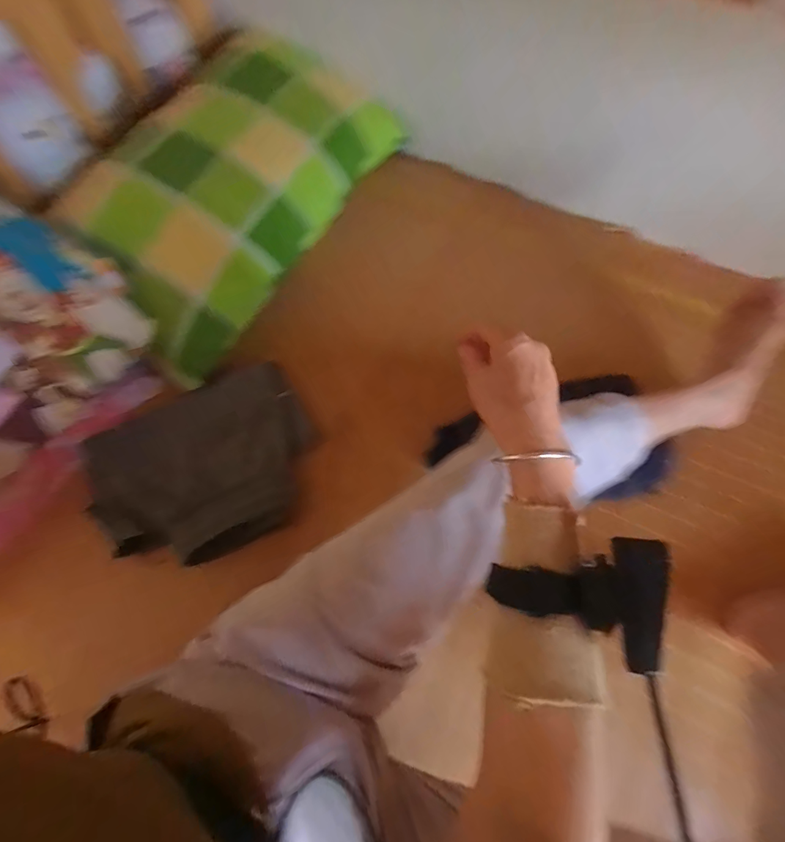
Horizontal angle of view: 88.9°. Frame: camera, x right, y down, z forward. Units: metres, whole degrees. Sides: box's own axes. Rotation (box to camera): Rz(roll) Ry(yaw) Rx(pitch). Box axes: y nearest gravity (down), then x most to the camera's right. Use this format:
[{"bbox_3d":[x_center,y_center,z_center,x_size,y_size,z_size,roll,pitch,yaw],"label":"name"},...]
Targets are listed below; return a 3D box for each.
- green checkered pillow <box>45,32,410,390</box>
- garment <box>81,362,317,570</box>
[{"bbox_3d":[-0.284,-0.399,0.674,0.340,0.140,0.604,30,69,9],"label":"green checkered pillow"},{"bbox_3d":[-0.258,0.064,0.565,0.293,0.038,0.240,-25,70,-13],"label":"garment"}]

